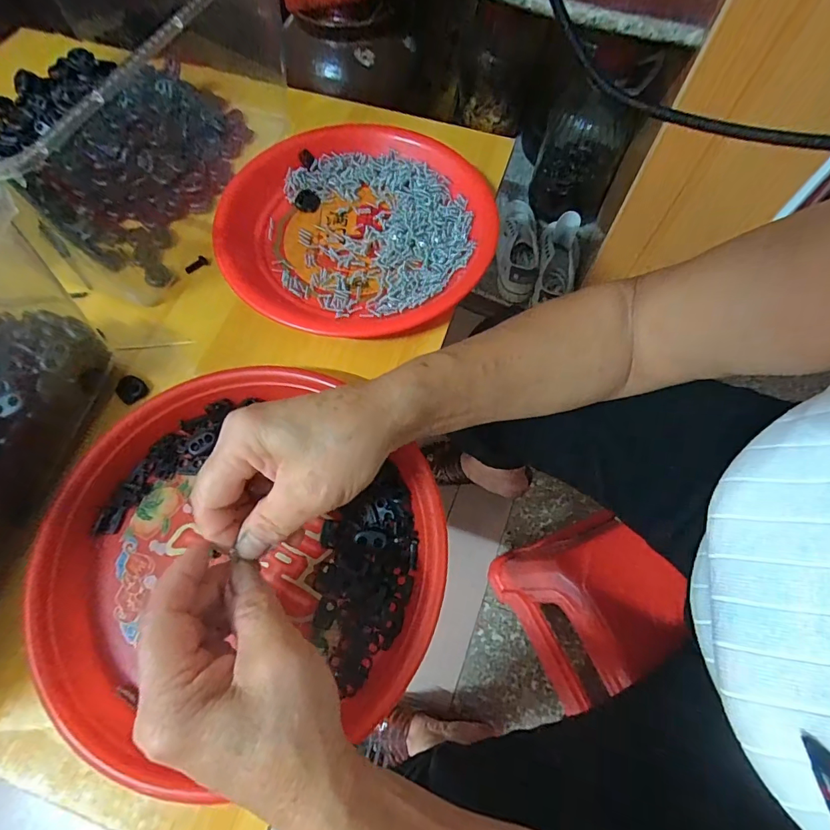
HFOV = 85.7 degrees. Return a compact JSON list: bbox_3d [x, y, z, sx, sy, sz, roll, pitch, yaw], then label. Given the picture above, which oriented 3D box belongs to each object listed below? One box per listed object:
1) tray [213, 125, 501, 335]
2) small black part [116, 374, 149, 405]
[{"bbox_3d":[-0.048,-0.161,0.376,0.225,0.026,0.205,-33,71,-14],"label":"tray"},{"bbox_3d":[-0.208,-0.019,0.329,0.020,0.006,0.019,0,67,0],"label":"small black part"}]

